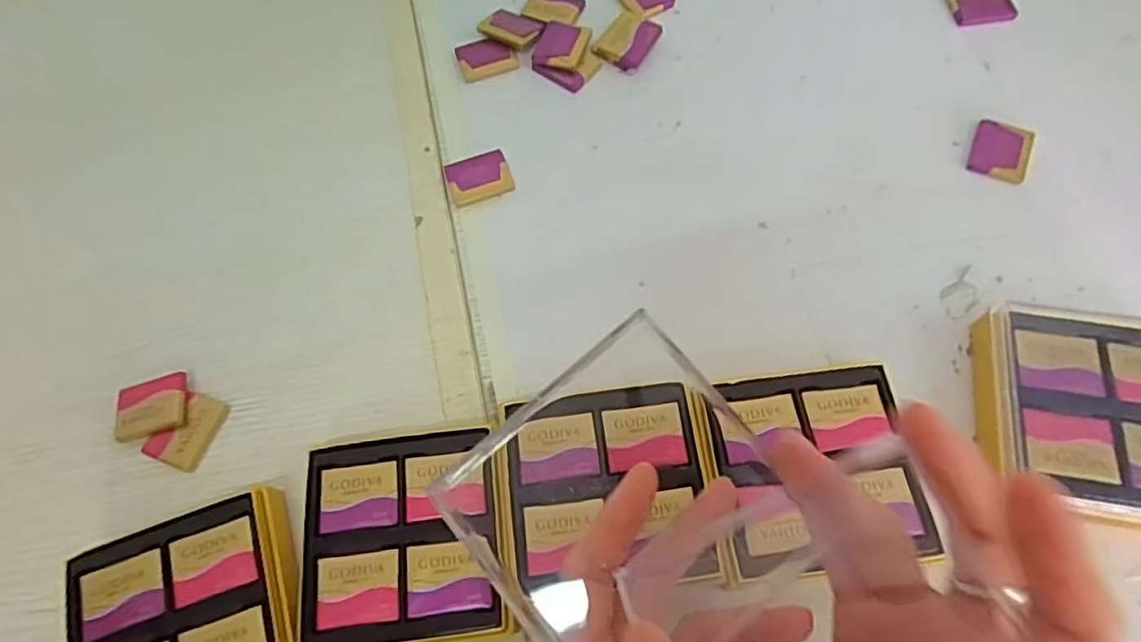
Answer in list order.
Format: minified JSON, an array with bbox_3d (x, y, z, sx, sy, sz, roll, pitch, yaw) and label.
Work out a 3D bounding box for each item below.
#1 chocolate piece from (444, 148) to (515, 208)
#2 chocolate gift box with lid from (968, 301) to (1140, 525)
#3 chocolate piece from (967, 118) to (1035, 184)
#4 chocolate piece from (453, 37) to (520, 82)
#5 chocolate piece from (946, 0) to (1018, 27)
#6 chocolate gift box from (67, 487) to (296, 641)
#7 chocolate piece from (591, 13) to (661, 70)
[{"bbox_3d":[-0.057,-0.091,0.410,0.039,0.007,0.031,-17,66,-4],"label":"chocolate piece"},{"bbox_3d":[0.261,0.047,0.318,0.106,0.031,0.103,5,67,6],"label":"chocolate gift box with lid"},{"bbox_3d":[0.265,-0.105,0.397,0.033,0.005,0.045,21,69,12],"label":"chocolate piece"},{"bbox_3d":[-0.058,-0.184,0.450,0.039,0.004,0.033,-16,66,-4],"label":"chocolate piece"},{"bbox_3d":[0.284,-0.220,0.446,0.041,0.004,0.035,-6,66,1],"label":"chocolate piece"},{"bbox_3d":[-0.180,0.143,0.308,0.096,0.029,0.097,-20,67,-5],"label":"chocolate gift box"},{"bbox_3d":[0.040,-0.195,0.446,0.035,0.010,0.046,32,72,16],"label":"chocolate piece"}]

